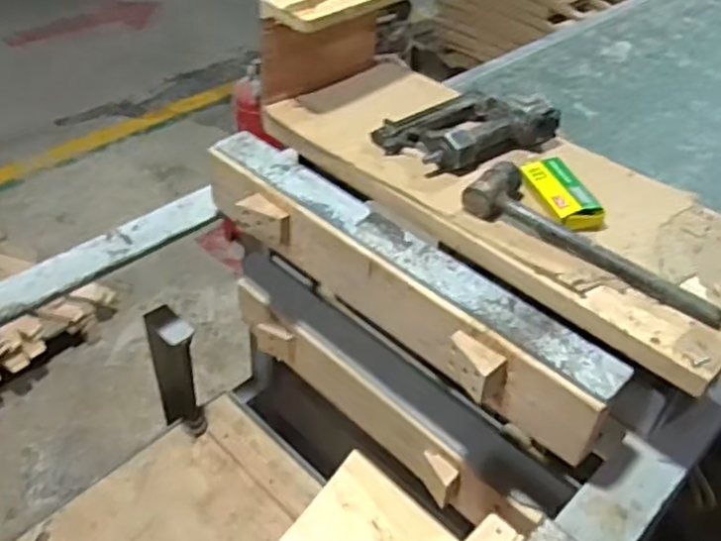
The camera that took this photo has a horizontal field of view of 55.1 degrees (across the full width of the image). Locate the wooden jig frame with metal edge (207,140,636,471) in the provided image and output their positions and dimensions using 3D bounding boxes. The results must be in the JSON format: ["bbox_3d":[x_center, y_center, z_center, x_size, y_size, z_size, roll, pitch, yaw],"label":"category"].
[{"bbox_3d":[0.027,0.013,0.929,0.126,0.117,0.663,-31,52,-33],"label":"wooden jig frame with metal edge"}]

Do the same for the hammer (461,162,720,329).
[{"bbox_3d":[0.285,-0.043,0.843,0.334,0.047,0.083,30,48,27],"label":"hammer"}]

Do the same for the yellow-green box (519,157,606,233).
[{"bbox_3d":[0.266,-0.103,0.919,0.066,0.031,0.127,-12,44,-17],"label":"yellow-green box"}]

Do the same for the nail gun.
[{"bbox_3d":[0.155,-0.212,1.021,0.239,0.061,0.150,-22,47,-26],"label":"nail gun"}]

